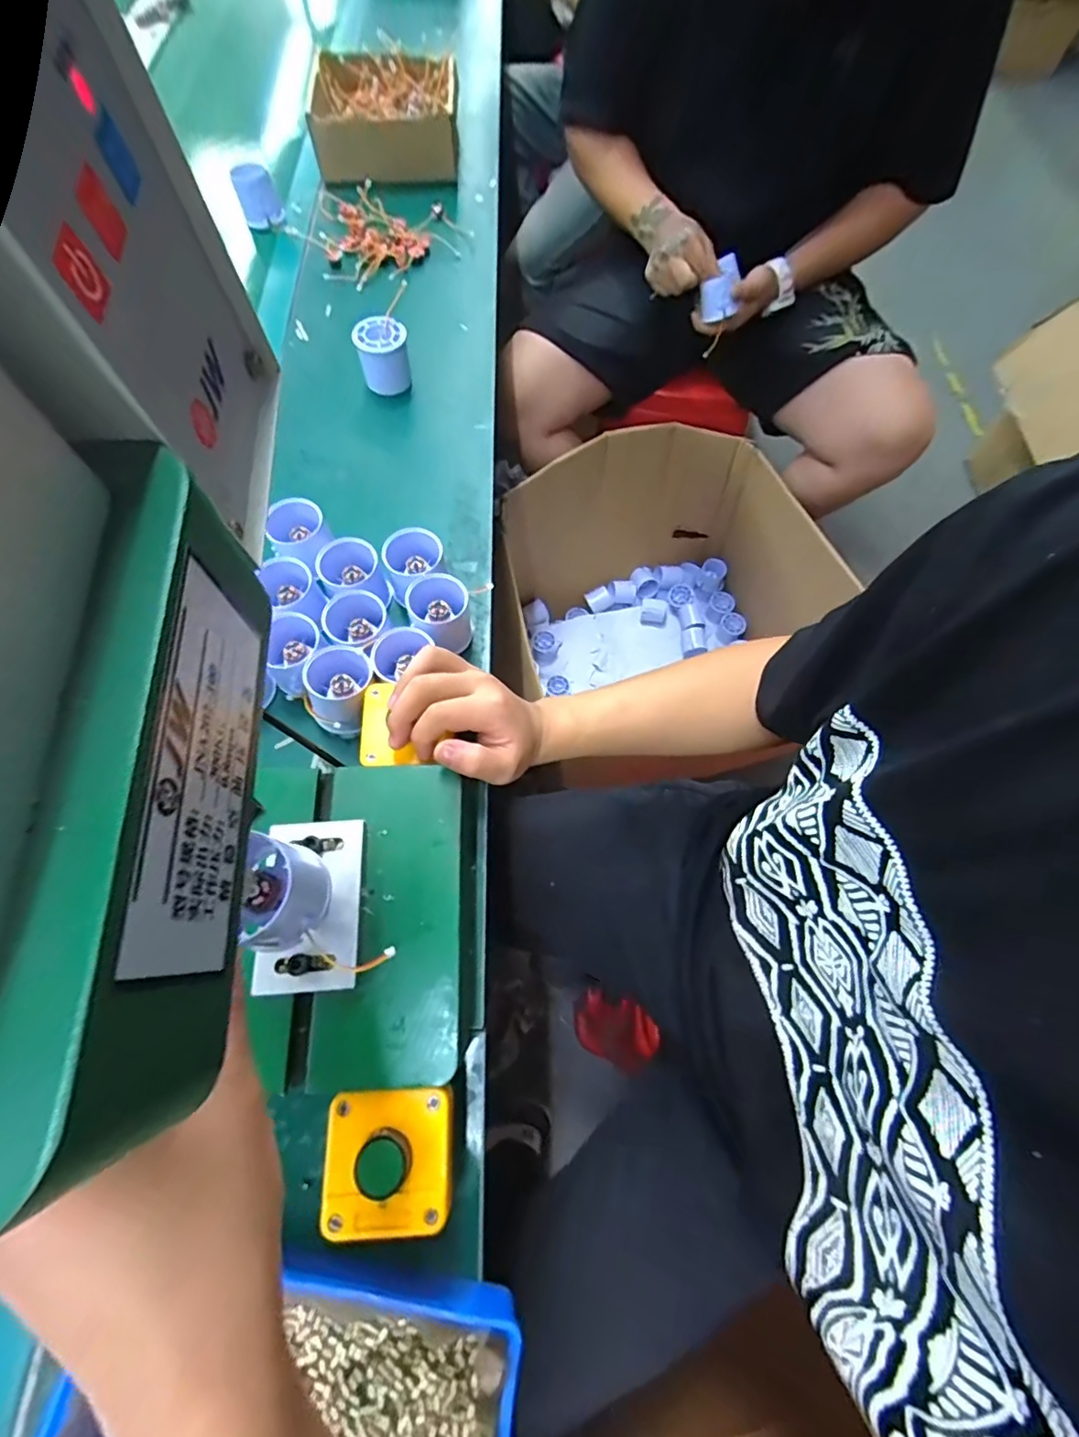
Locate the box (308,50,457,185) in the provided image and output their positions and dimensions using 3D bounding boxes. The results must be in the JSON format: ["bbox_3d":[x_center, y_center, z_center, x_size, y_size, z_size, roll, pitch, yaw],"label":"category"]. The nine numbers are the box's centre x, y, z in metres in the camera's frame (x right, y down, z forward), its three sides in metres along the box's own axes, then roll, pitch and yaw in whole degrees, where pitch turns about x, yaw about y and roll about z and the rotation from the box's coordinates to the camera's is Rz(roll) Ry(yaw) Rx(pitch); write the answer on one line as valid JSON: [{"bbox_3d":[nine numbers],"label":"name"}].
[{"bbox_3d":[-0.215,-0.857,0.777,0.199,0.067,0.195,-2,67,-2],"label":"box"}]

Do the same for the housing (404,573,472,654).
[{"bbox_3d":[-0.085,-0.088,0.480,0.051,0.052,0.056,0,67,-1],"label":"housing"}]

